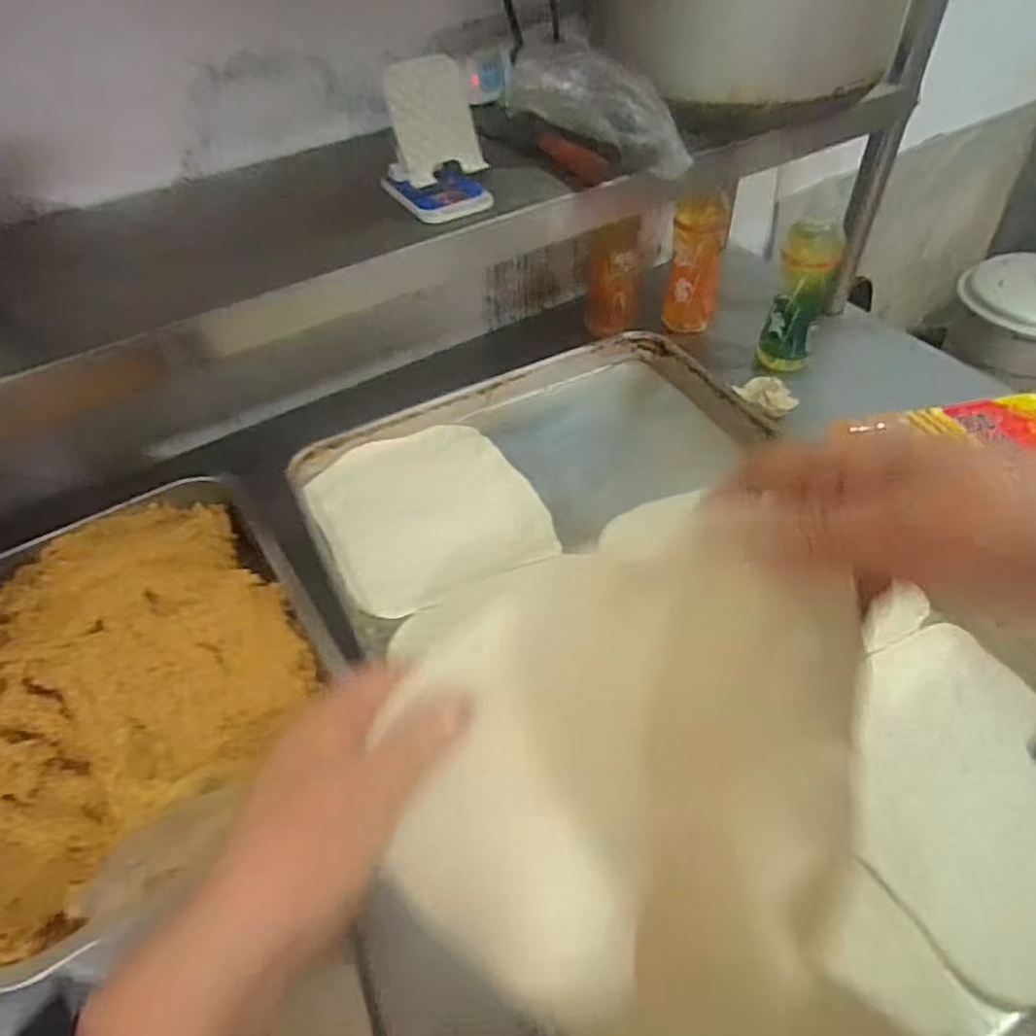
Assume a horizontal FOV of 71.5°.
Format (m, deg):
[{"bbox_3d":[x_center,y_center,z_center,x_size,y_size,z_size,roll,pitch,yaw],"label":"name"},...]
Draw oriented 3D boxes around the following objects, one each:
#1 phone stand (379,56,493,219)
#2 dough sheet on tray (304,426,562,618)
[{"bbox_3d":[-0.081,-0.345,0.644,0.076,0.109,0.112,-21,49,-15],"label":"phone stand"},{"bbox_3d":[-0.079,-0.008,0.622,0.172,0.015,0.179,-22,50,-16],"label":"dough sheet on tray"}]

